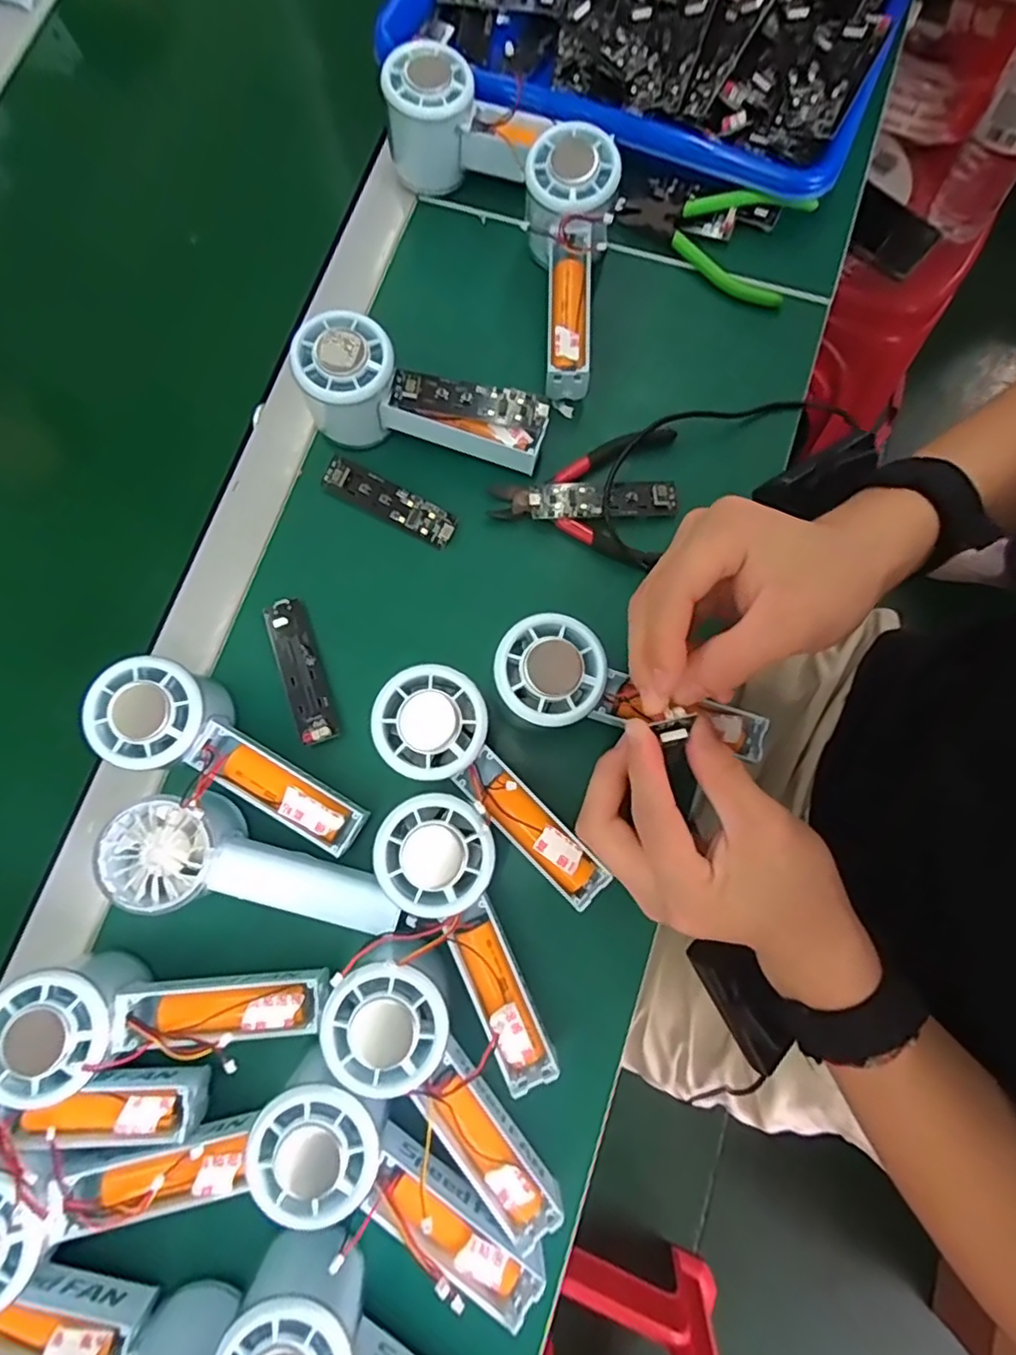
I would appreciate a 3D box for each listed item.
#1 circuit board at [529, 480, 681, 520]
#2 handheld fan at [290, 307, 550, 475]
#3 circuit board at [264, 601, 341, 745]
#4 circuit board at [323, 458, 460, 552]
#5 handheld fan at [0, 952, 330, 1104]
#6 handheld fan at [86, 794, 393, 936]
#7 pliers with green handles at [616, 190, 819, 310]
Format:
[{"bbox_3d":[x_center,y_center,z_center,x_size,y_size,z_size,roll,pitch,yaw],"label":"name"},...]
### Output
[{"bbox_3d":[0.058,-0.111,0.383,0.089,0.009,0.024,-2,79,1],"label":"circuit board"},{"bbox_3d":[-0.049,-0.169,0.373,0.147,0.060,0.058,9,79,3],"label":"handheld fan"},{"bbox_3d":[-0.124,-0.005,0.372,0.025,0.009,0.091,-21,79,-3],"label":"circuit board"},{"bbox_3d":[-0.074,-0.111,0.390,0.087,0.013,0.023,28,81,7],"label":"circuit board"},{"bbox_3d":[-0.173,0.171,0.318,0.153,0.057,0.056,1,78,-12],"label":"handheld fan"},{"bbox_3d":[-0.129,0.100,0.326,0.146,0.050,0.061,20,80,-8],"label":"handheld fan"},{"bbox_3d":[0.135,-0.298,0.414,0.119,0.011,0.067,20,95,5],"label":"pliers with green handles"}]

